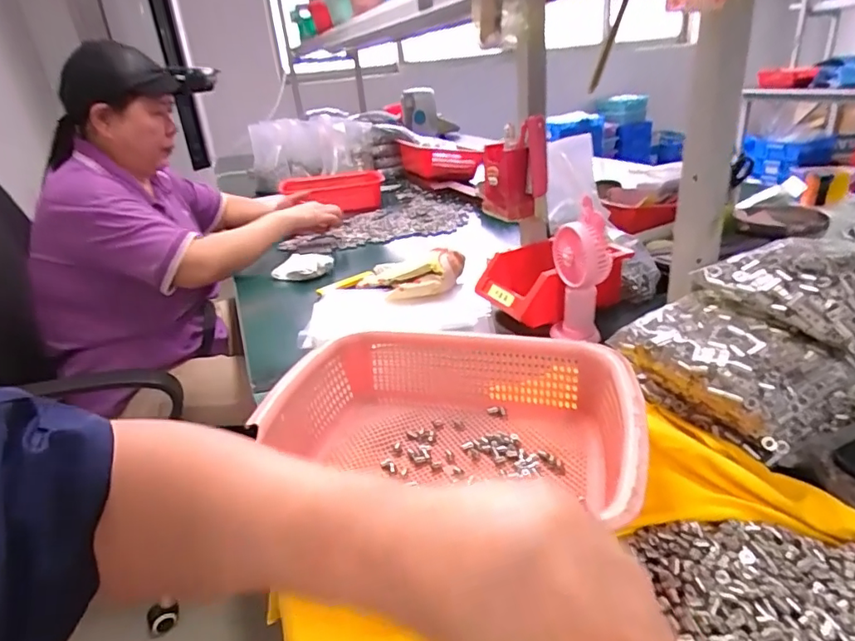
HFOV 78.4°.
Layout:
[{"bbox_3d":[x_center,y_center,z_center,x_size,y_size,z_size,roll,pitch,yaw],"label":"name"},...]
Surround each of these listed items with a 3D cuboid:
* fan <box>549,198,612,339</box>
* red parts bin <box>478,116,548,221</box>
[{"bbox_3d":[0.179,-0.050,0.631,0.037,0.194,0.074,-32,45,-33],"label":"fan"},{"bbox_3d":[0.120,-0.213,0.739,0.091,0.127,0.058,-1,26,8],"label":"red parts bin"}]

